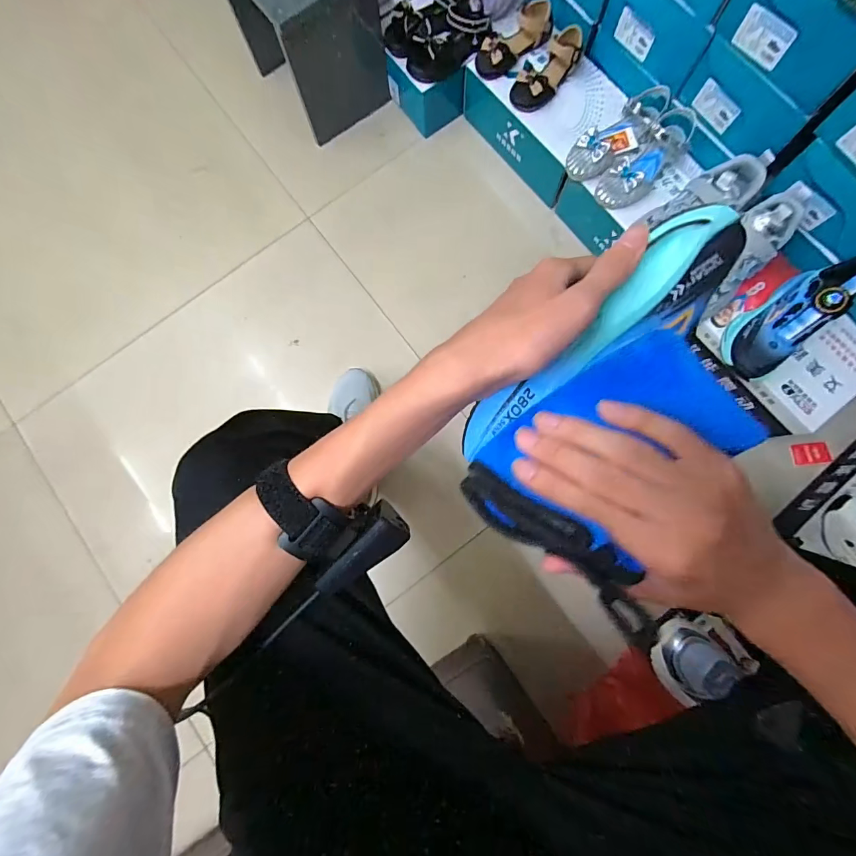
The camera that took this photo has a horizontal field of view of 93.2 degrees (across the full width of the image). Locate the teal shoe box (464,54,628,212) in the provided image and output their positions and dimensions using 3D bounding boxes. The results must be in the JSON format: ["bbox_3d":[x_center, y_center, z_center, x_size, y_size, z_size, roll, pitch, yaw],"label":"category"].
[{"bbox_3d":[0.260,-0.694,0.882,0.215,0.109,0.318,-37,81,-3],"label":"teal shoe box"}]

